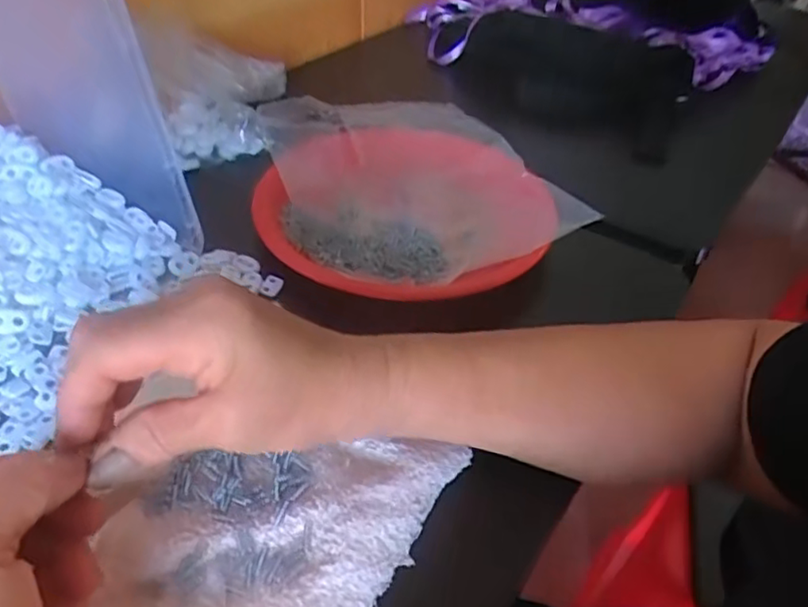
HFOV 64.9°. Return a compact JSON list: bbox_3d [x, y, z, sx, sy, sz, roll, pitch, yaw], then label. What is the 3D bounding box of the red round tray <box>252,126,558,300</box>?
[{"bbox_3d":[-0.001,-0.071,0.502,0.215,0.036,0.215,2,42,-2],"label":"red round tray"}]

